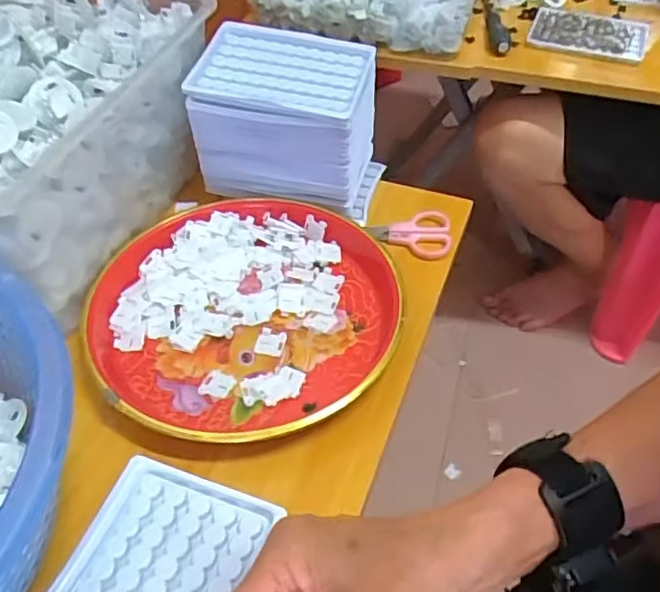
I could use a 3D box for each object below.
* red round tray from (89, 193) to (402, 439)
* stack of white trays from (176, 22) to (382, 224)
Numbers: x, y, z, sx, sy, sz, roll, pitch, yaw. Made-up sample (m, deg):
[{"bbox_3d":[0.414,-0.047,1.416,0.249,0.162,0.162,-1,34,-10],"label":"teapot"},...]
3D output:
[{"bbox_3d":[-0.060,0.008,0.453,0.202,0.028,0.222,0,48,0],"label":"red round tray"},{"bbox_3d":[-0.031,-0.141,0.525,0.140,0.117,0.099,10,49,8],"label":"stack of white trays"}]

